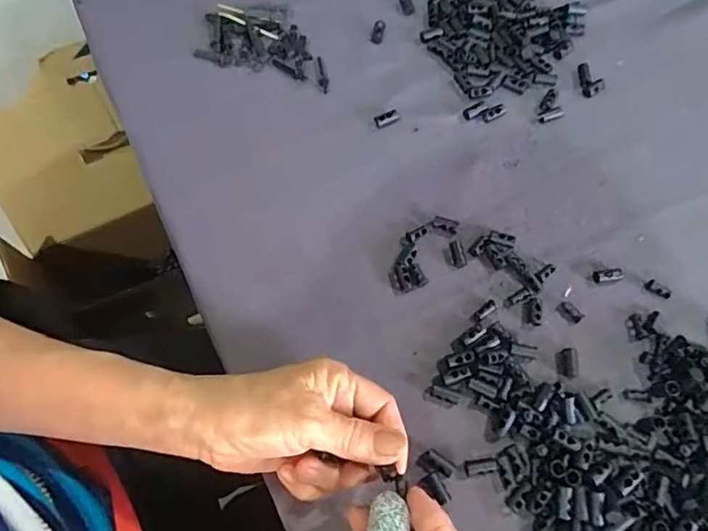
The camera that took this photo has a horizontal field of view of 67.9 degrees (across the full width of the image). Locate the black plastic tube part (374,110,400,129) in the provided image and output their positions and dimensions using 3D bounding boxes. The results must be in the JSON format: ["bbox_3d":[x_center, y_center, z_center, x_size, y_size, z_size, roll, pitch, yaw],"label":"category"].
[{"bbox_3d":[0.026,-0.113,0.406,0.020,0.004,0.009,-22,70,-11],"label":"black plastic tube part"}]

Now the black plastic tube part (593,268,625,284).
[{"bbox_3d":[0.176,0.007,0.363,0.021,0.007,0.009,-8,68,-6],"label":"black plastic tube part"}]

